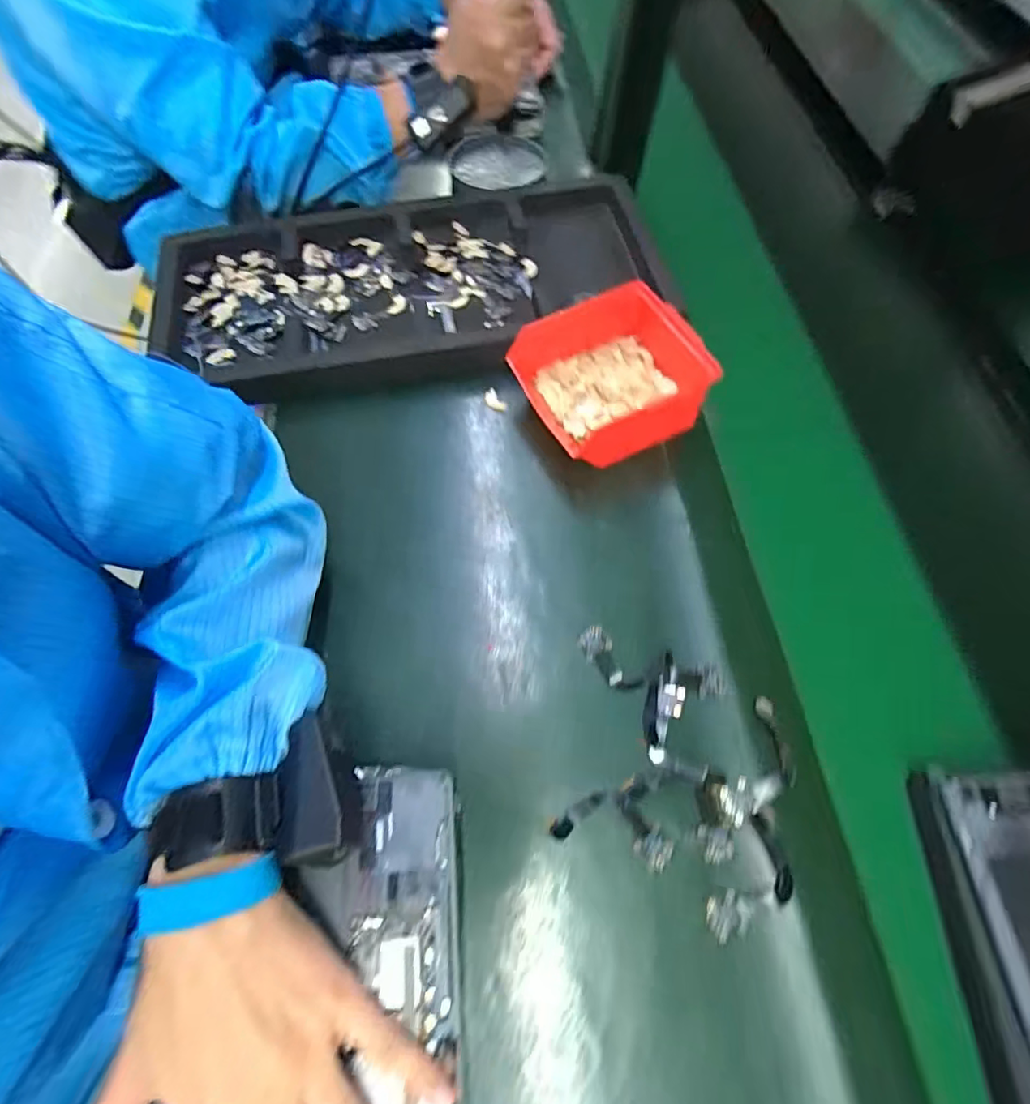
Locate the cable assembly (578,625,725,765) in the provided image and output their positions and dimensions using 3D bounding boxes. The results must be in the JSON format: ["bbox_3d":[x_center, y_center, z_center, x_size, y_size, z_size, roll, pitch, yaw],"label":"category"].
[{"bbox_3d":[0.089,0.081,0.376,0.075,0.008,0.091,-39,71,-19],"label":"cable assembly"}]

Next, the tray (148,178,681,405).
[{"bbox_3d":[-0.091,-0.255,0.539,0.499,0.045,0.233,-10,64,-7],"label":"tray"}]

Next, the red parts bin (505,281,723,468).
[{"bbox_3d":[0.085,-0.144,0.461,0.145,0.072,0.134,-29,68,-16],"label":"red parts bin"}]

